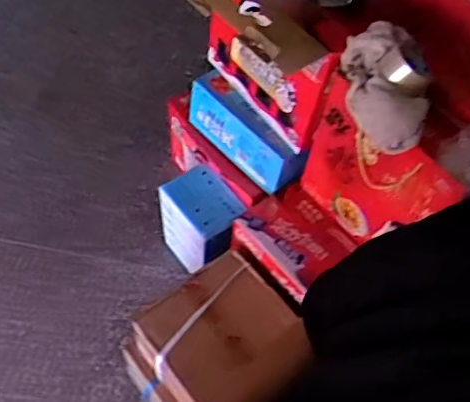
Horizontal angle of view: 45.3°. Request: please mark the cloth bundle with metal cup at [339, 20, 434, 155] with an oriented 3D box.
[{"bbox_3d":[0.284,-0.222,1.056,0.168,0.081,0.255,13,59,5],"label":"cloth bundle with metal cup"}]

